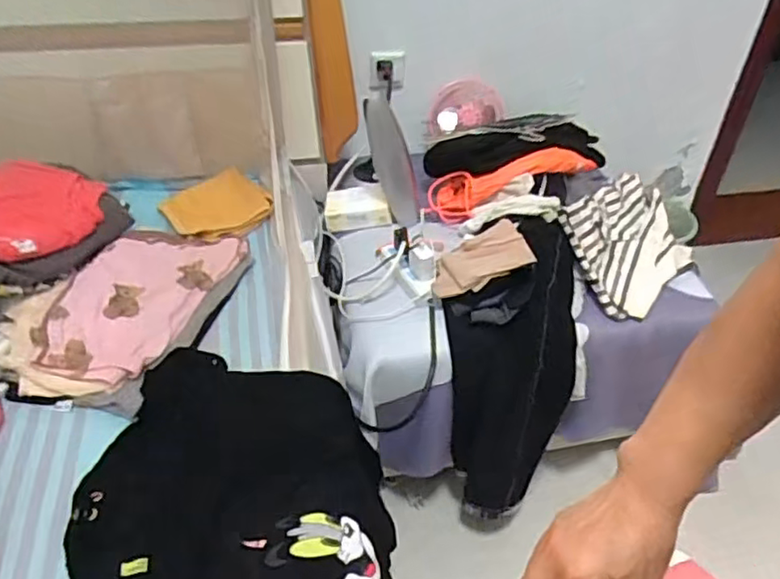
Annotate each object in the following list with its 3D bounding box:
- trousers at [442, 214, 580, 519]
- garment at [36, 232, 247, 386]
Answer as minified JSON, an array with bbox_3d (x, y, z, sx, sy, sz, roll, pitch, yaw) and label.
[{"bbox_3d":[0.216,0.162,1.208,0.233,0.576,0.164,8,15,8],"label":"trousers"},{"bbox_3d":[-0.429,0.000,1.070,0.222,0.032,0.363,12,40,12],"label":"garment"}]

